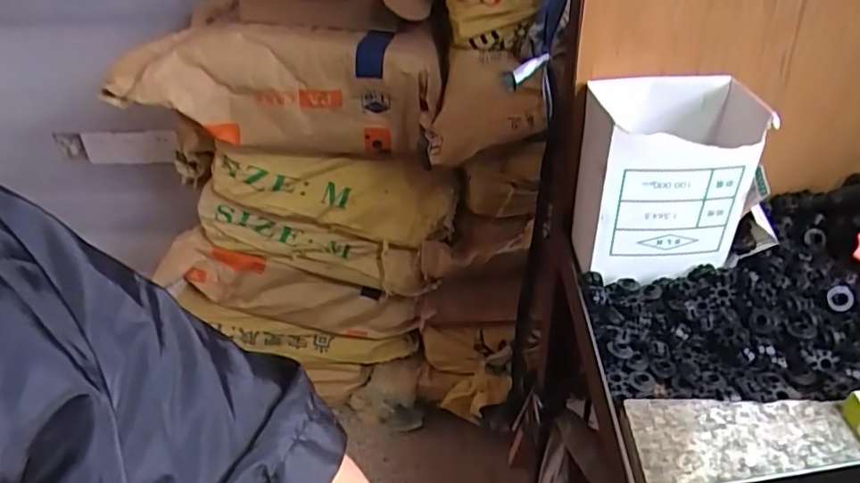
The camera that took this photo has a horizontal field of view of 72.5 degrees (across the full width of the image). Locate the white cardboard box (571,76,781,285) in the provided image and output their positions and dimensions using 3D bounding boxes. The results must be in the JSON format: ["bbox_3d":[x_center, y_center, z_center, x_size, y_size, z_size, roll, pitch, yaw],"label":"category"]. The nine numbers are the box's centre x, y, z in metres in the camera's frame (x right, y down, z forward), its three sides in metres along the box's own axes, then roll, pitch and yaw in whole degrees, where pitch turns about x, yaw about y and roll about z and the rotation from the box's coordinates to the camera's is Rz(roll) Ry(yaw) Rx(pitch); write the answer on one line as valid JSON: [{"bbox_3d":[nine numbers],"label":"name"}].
[{"bbox_3d":[0.190,-0.053,0.482,0.116,0.138,0.079,-2,33,-1],"label":"white cardboard box"}]

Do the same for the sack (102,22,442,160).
[{"bbox_3d":[-0.240,-0.236,0.943,0.508,0.180,0.137,0,34,6],"label":"sack"}]

